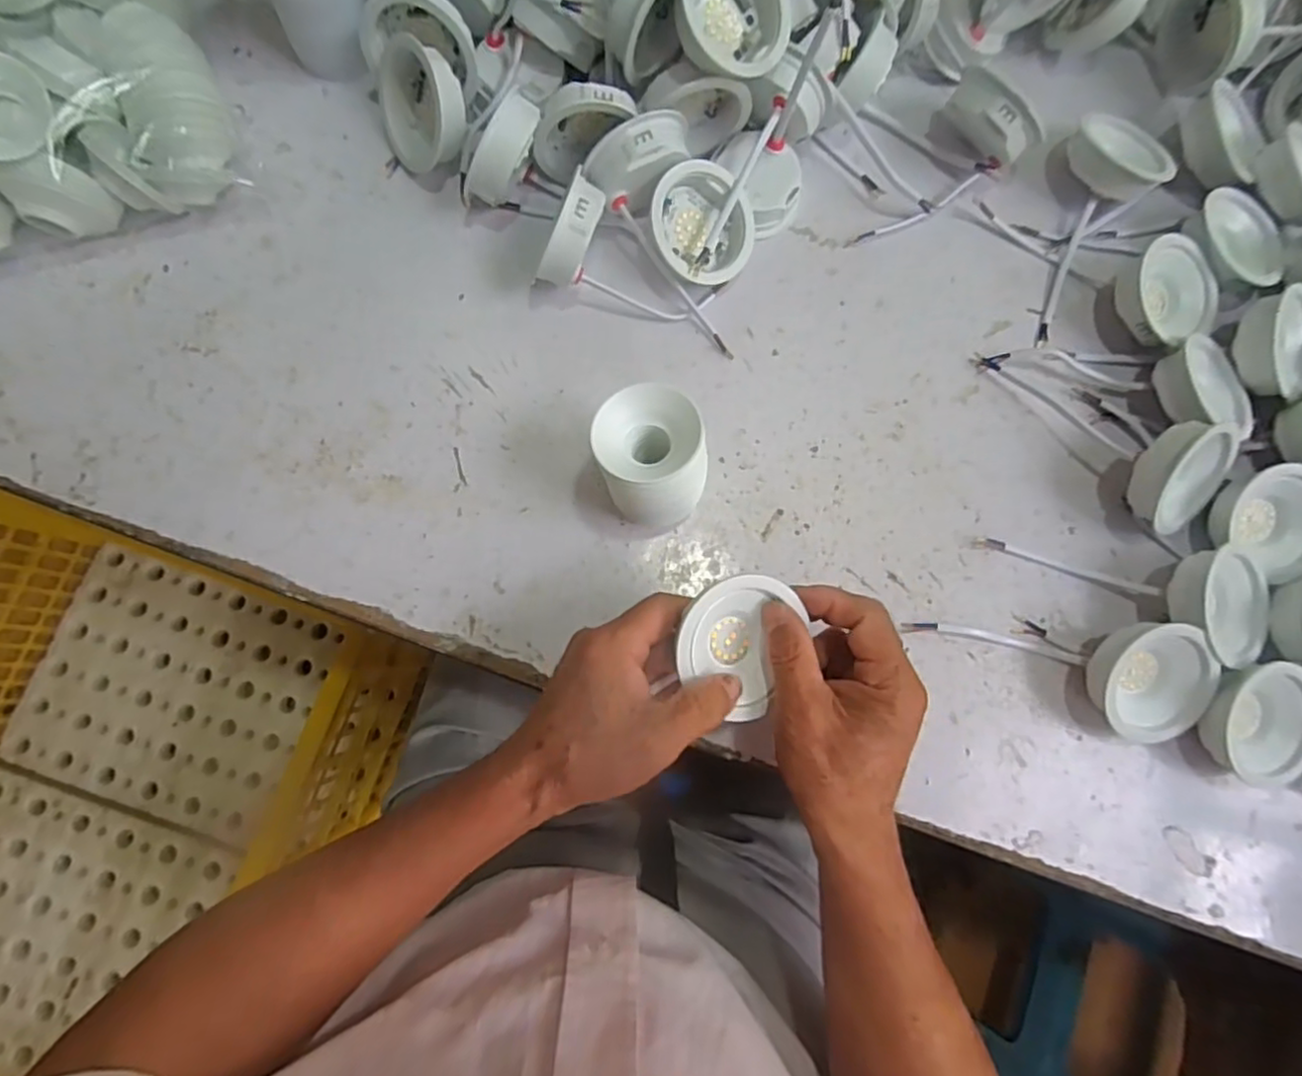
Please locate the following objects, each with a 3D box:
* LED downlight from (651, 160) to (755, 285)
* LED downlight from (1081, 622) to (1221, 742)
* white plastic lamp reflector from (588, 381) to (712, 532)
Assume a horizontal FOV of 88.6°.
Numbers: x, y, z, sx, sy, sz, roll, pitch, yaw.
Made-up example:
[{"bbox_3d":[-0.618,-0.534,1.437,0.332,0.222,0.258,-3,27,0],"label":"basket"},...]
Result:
[{"bbox_3d":[0.031,-0.201,0.432,0.072,0.024,0.072,-4,99,-27],"label":"LED downlight"},{"bbox_3d":[0.290,0.081,0.392,0.066,0.034,0.066,-2,101,-8],"label":"LED downlight"},{"bbox_3d":[0.001,-0.043,0.378,0.059,0.086,0.064,0,80,-3],"label":"white plastic lamp reflector"}]

